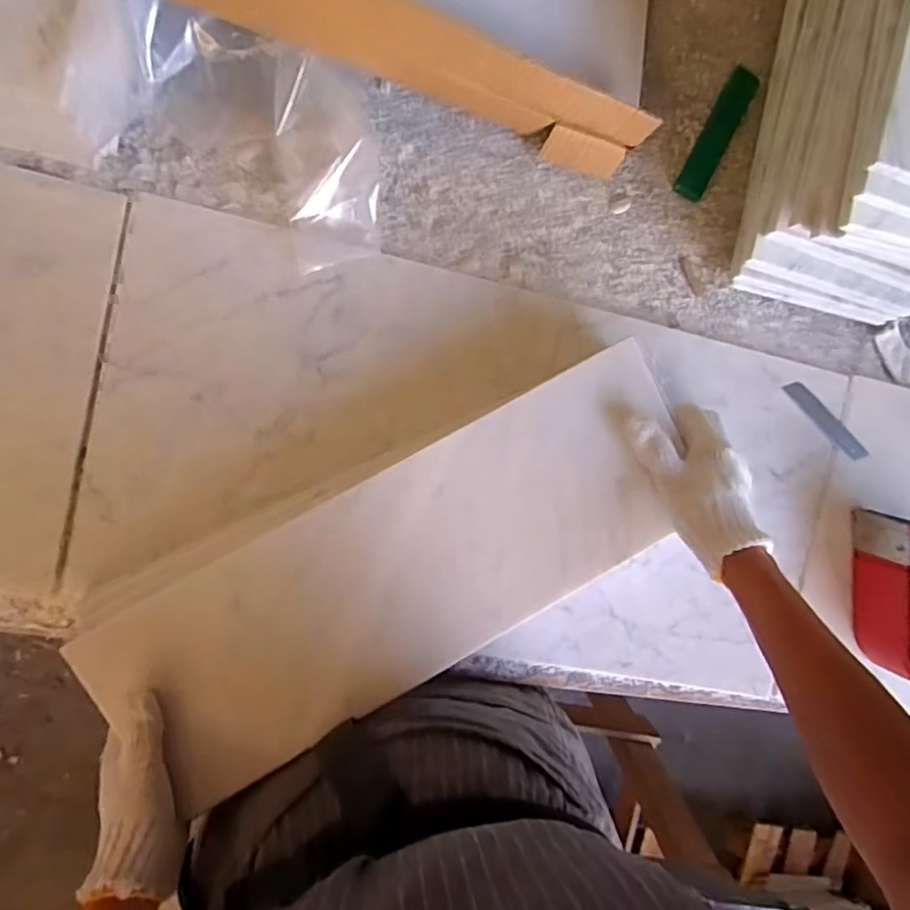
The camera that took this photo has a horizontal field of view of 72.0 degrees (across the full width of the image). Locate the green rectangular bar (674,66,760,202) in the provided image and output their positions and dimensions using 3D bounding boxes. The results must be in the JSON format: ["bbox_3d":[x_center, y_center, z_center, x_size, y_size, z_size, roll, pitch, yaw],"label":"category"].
[{"bbox_3d":[0.223,-0.272,0.531,0.027,0.007,0.119,29,91,-9],"label":"green rectangular bar"}]

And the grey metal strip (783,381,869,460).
[{"bbox_3d":[0.331,-0.029,0.558,0.103,0.004,0.016,41,90,-11],"label":"grey metal strip"}]

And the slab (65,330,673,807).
[{"bbox_3d":[-0.028,0.088,0.459,0.434,0.017,0.150,-29,98,-6],"label":"slab"}]

